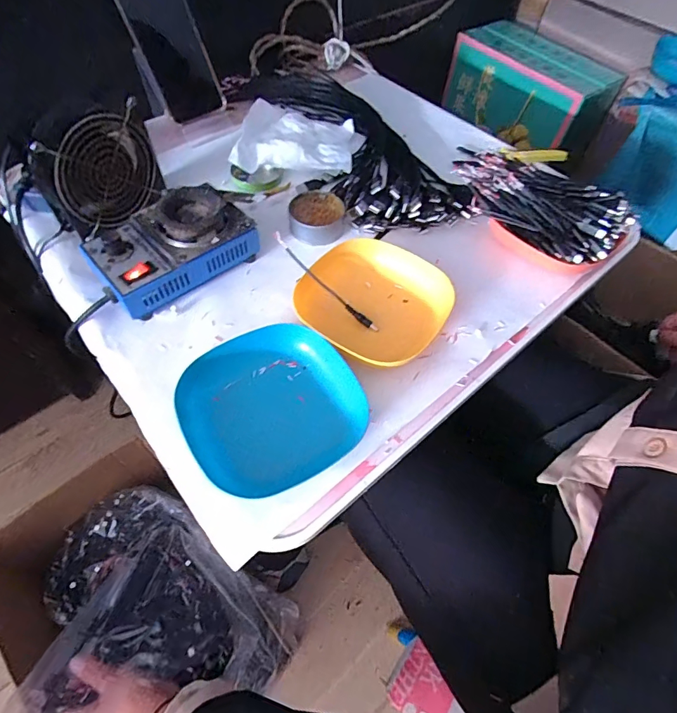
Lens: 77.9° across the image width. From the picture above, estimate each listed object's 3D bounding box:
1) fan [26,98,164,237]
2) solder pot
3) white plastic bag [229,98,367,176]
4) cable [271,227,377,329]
[{"bbox_3d":[-0.249,-0.199,0.440,0.119,0.117,0.037,-36,67,-22],"label":"fan"},{"bbox_3d":[-0.170,-0.118,0.433,0.157,0.058,0.096,-35,67,-22],"label":"solder pot"},{"bbox_3d":[-0.049,-0.295,0.558,0.149,0.030,0.142,11,58,3],"label":"white plastic bag"},{"bbox_3d":[-0.014,-0.073,0.420,0.139,0.004,0.010,43,64,1],"label":"cable"}]

